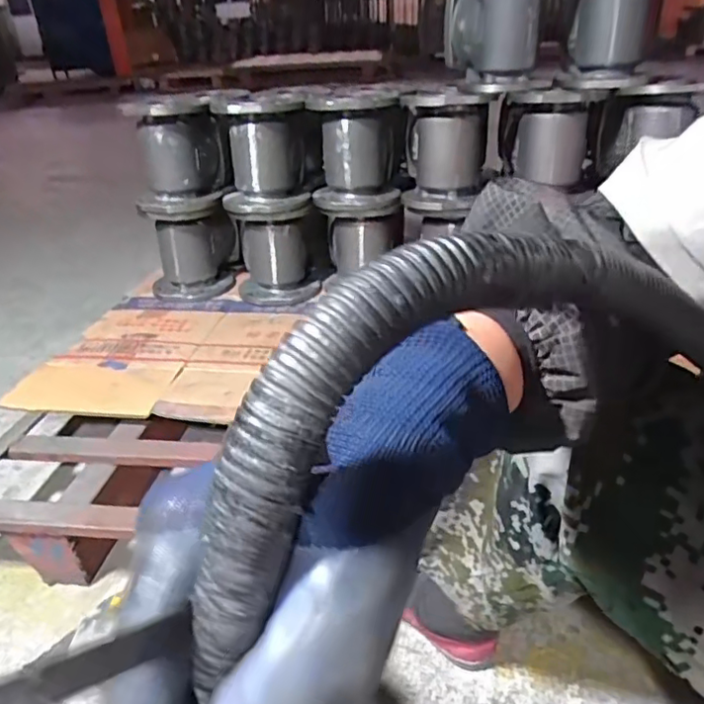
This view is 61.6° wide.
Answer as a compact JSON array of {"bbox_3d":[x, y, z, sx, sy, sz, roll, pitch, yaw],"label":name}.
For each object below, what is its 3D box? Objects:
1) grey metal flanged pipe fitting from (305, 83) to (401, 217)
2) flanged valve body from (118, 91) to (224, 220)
[{"bbox_3d":[0.009,-0.416,1.219,0.182,0.215,0.223,-3,29,2],"label":"grey metal flanged pipe fitting"},{"bbox_3d":[-0.349,-0.389,1.194,0.183,0.219,0.172,-9,30,-9],"label":"flanged valve body"}]

